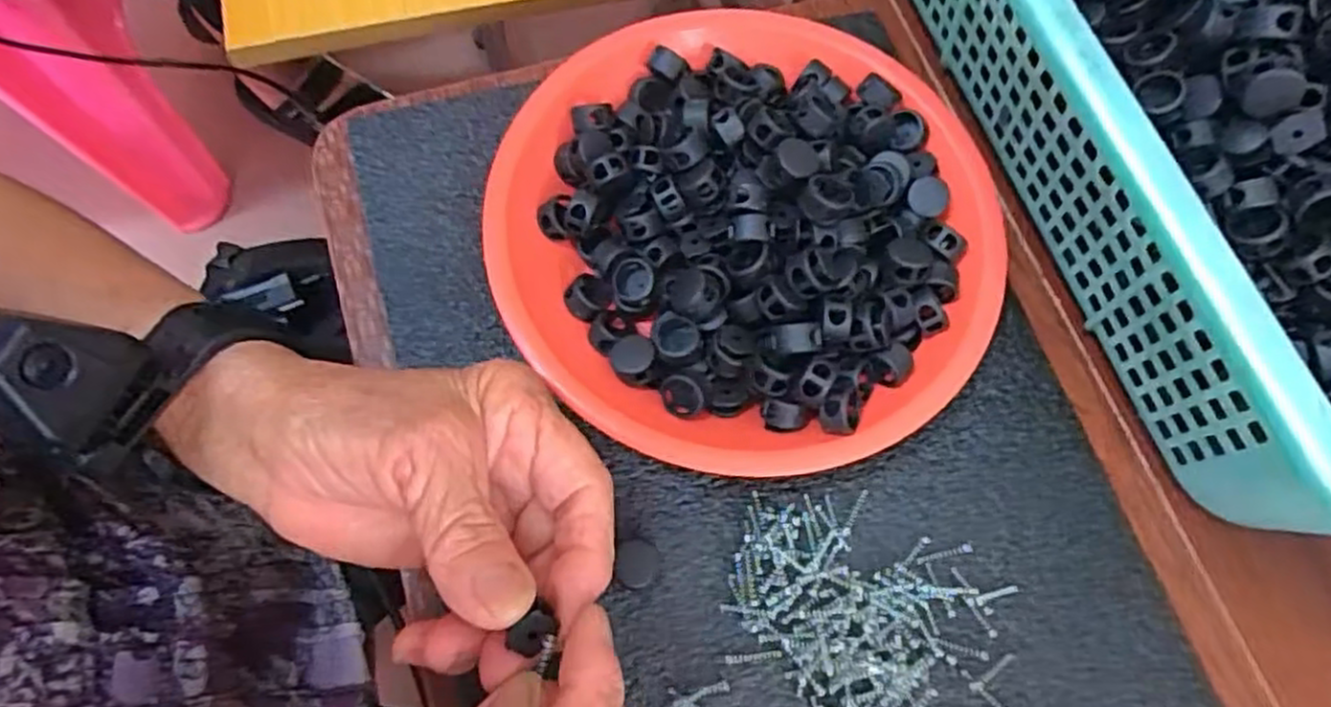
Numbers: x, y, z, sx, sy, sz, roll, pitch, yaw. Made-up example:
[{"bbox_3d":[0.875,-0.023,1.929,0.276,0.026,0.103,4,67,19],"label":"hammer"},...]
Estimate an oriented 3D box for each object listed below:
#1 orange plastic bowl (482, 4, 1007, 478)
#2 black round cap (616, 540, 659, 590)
[{"bbox_3d":[0.035,-0.054,0.294,0.186,0.041,0.199,0,70,-1],"label":"orange plastic bowl"},{"bbox_3d":[-0.010,0.075,0.269,0.015,0.010,0.015,0,70,-1],"label":"black round cap"}]

